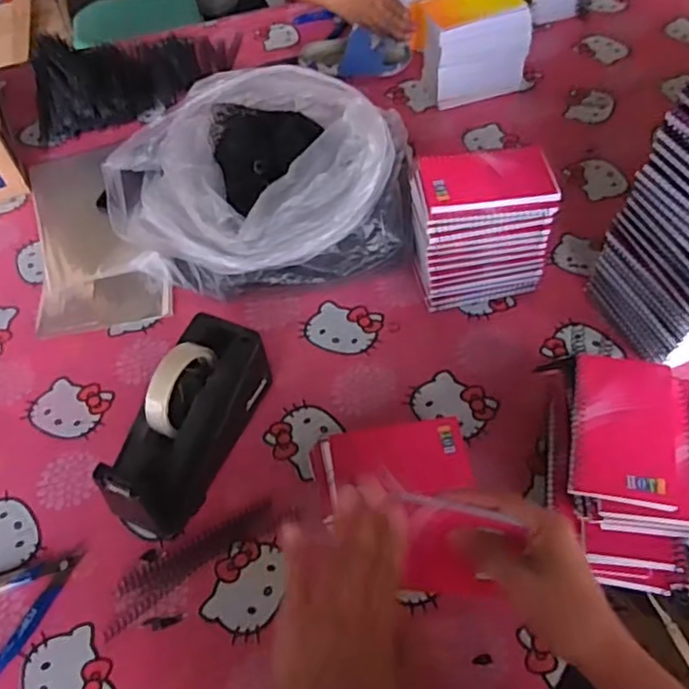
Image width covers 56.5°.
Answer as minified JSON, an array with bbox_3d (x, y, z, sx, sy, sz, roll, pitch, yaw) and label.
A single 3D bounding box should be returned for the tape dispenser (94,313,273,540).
[{"bbox_3d":[-0.152,0.076,0.623,0.074,0.115,0.202,18,58,16],"label":"tape dispenser"}]

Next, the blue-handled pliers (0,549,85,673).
[{"bbox_3d":[-0.290,0.229,0.580,0.115,0.008,0.078,-39,61,-20],"label":"blue-handled pliers"}]

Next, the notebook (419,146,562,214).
[{"bbox_3d":[0.148,-0.172,0.659,0.133,0.012,0.077,-7,55,0],"label":"notebook"}]

